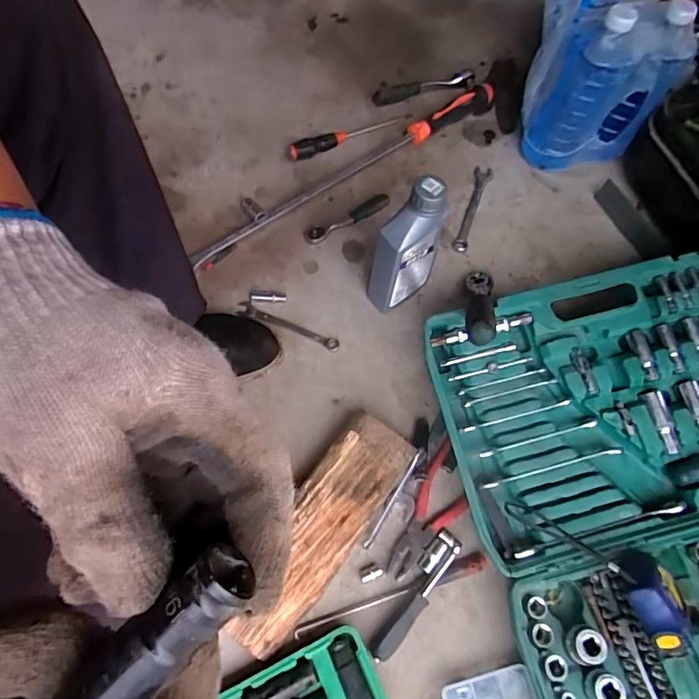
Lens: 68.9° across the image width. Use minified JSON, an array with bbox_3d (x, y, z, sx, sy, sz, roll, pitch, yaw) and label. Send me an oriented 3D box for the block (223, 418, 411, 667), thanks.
[{"bbox_3d":[-0.036,0.209,0.596,0.088,0.041,0.282,35,67,13],"label":"block"}]

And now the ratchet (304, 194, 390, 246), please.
[{"bbox_3d":[-0.003,-0.207,0.810,0.151,0.019,0.033,-29,69,-16],"label":"ratchet"}]

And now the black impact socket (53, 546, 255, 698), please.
[{"bbox_3d":[-0.064,0.097,0.163,0.074,0.017,0.021,-43,73,0],"label":"black impact socket"}]

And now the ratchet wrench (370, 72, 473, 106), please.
[{"bbox_3d":[0.139,-0.491,0.954,0.193,0.026,0.038,-9,65,-8],"label":"ratchet wrench"}]

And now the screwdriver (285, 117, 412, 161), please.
[{"bbox_3d":[0.005,-0.378,0.883,0.242,0.030,0.028,-29,69,-16],"label":"screwdriver"}]

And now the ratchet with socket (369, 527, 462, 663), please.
[{"bbox_3d":[0.078,0.279,0.583,0.033,0.022,0.161,35,67,13],"label":"ratchet with socket"}]

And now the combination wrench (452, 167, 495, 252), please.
[{"bbox_3d":[0.206,-0.241,0.857,0.032,0.020,0.204,21,65,6],"label":"combination wrench"}]

